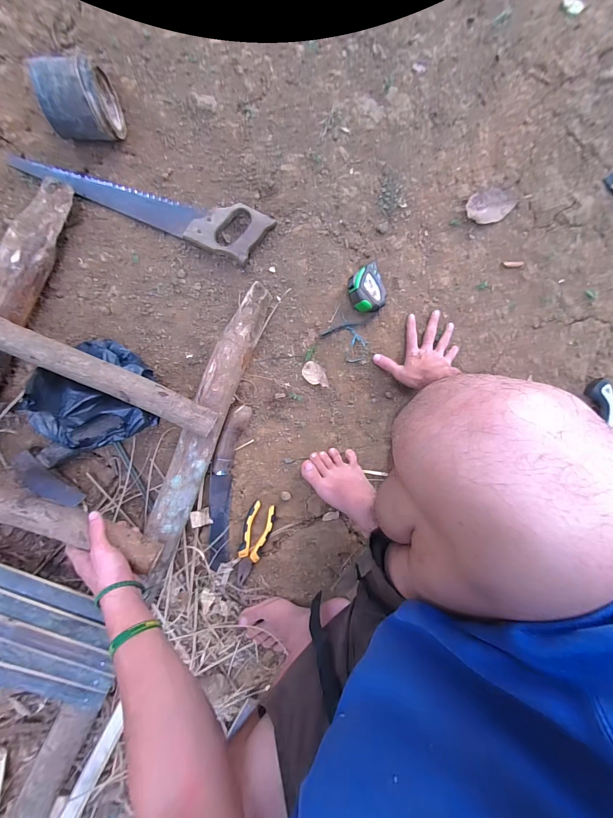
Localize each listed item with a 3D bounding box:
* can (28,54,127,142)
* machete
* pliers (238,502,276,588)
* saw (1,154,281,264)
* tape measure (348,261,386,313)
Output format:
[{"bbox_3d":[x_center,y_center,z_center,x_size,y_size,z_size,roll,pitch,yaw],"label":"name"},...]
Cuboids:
[{"bbox_3d":[-0.343,-0.466,0.500,0.089,0.093,0.085,-6,92,-6],"label":"can"},{"bbox_3d":[-0.148,0.141,0.593,0.049,0.034,0.293,9,90,-7],"label":"machete"},{"bbox_3d":[-0.102,0.248,0.608,0.050,0.018,0.149,22,89,-7],"label":"pliers"},{"bbox_3d":[-0.263,-0.357,0.550,0.404,0.020,0.092,19,89,-7],"label":"saw"},{"bbox_3d":[0.110,-0.217,0.605,0.063,0.042,0.082,-20,93,-6],"label":"tape measure"}]

